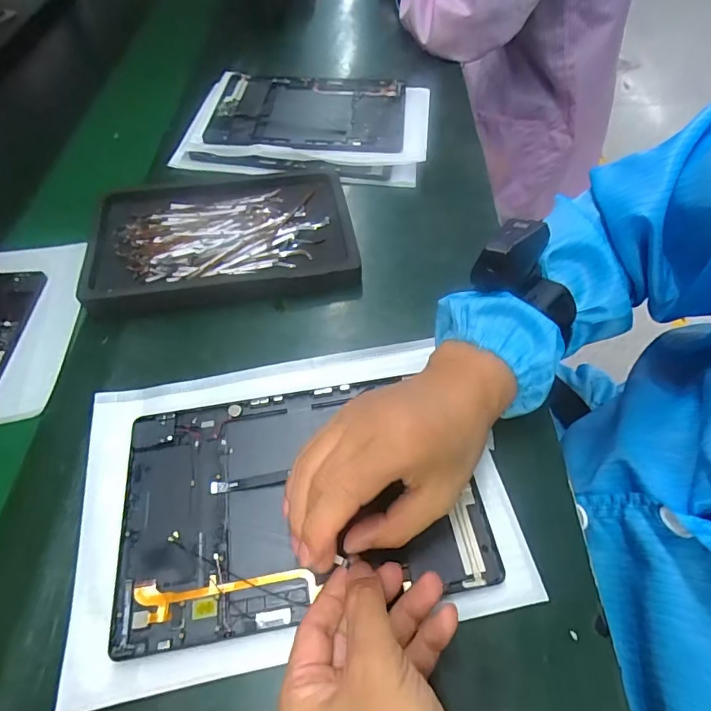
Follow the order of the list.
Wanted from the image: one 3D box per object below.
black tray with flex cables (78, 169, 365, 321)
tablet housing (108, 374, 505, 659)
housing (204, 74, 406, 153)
[{"bbox_3d":[-0.127,-0.118,0.446,0.242,0.024,0.172,-9,56,-5],"label":"black tray with flex cables"},{"bbox_3d":[-0.038,0.093,0.313,0.234,0.007,0.153,-9,56,-5],"label":"tablet housing"},{"bbox_3d":[-0.058,-0.306,0.569,0.233,0.014,0.157,1,56,2],"label":"housing"}]

